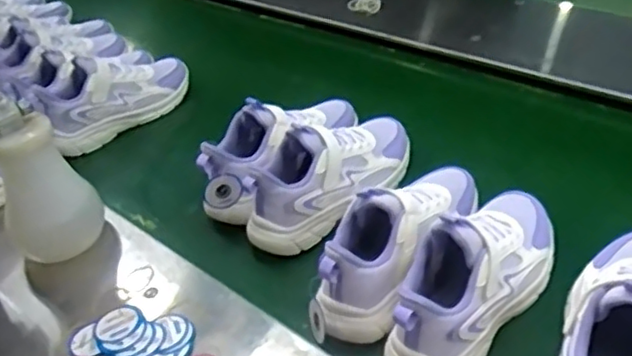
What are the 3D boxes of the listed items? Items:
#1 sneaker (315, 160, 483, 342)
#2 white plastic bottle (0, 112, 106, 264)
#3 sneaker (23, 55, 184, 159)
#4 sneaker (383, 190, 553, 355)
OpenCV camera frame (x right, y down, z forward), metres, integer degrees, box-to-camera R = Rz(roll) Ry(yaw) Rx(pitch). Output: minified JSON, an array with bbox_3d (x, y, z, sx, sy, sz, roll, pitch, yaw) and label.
[{"bbox_3d":[0.083,0.050,0.671,0.095,0.102,0.256,22,49,31],"label":"sneaker"},{"bbox_3d":[-0.313,0.015,0.733,0.085,0.168,0.090,-5,41,5],"label":"white plastic bottle"},{"bbox_3d":[-0.324,-0.138,1.019,0.256,0.114,0.087,-33,45,-24],"label":"sneaker"},{"bbox_3d":[0.160,0.086,0.618,0.094,0.113,0.257,28,53,35],"label":"sneaker"}]

